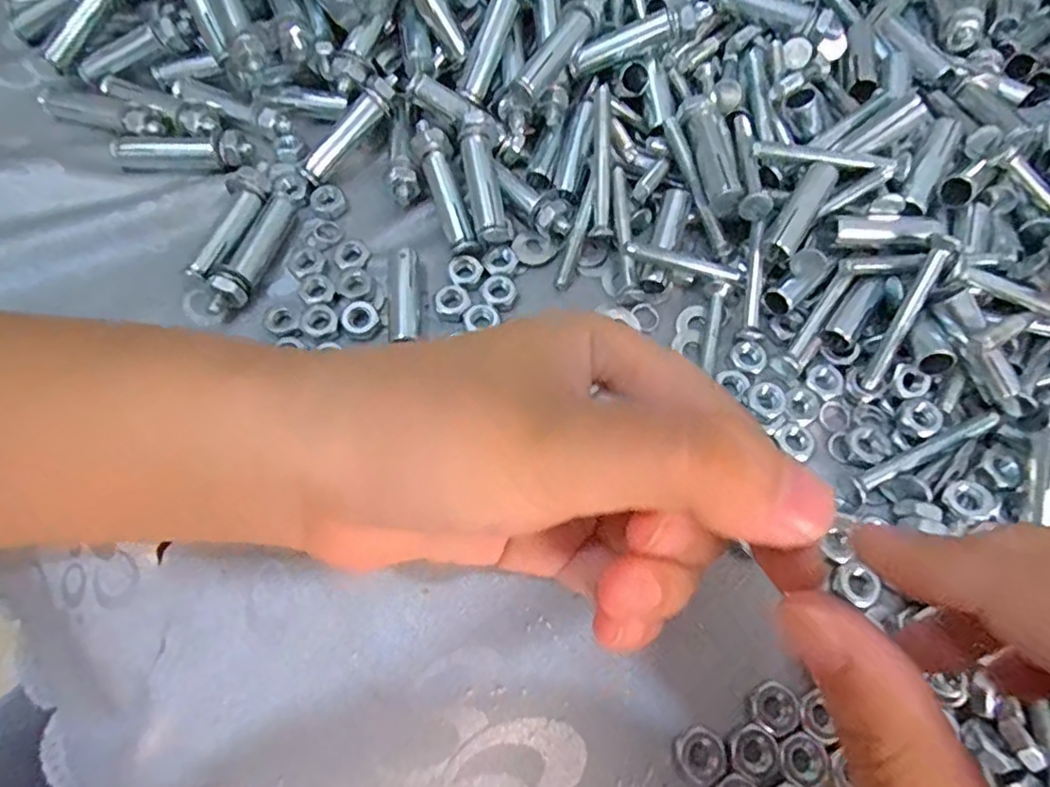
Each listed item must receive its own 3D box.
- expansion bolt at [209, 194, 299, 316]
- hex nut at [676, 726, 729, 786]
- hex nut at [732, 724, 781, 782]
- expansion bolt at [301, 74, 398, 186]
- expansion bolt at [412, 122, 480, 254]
[{"bbox_3d":[-0.102,-0.054,0.232,0.012,0.015,0.055,12,66,3],"label":"expansion bolt"},{"bbox_3d":[0.050,0.101,0.173,0.013,0.004,0.013,-35,72,-16],"label":"hex nut"},{"bbox_3d":[0.064,0.101,0.172,0.013,0.004,0.013,-30,71,-14],"label":"hex nut"},{"bbox_3d":[-0.071,-0.108,0.251,0.011,0.009,0.055,37,86,16],"label":"expansion bolt"},{"bbox_3d":[-0.031,-0.080,0.242,0.012,0.011,0.054,-20,80,-8],"label":"expansion bolt"}]

